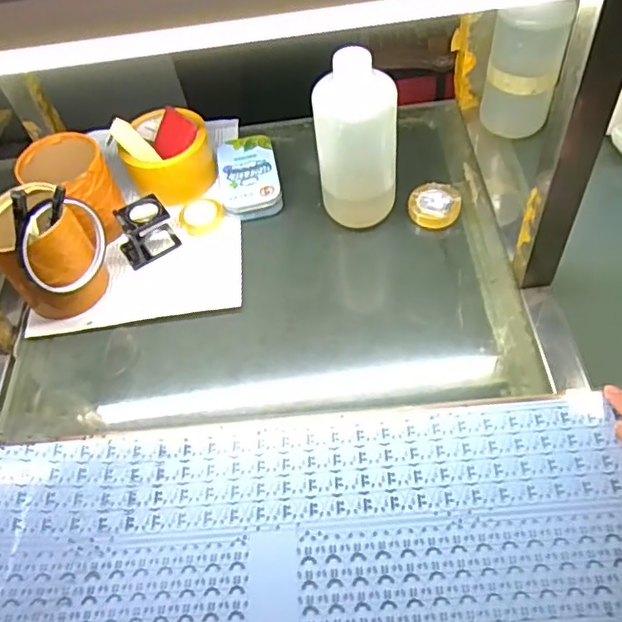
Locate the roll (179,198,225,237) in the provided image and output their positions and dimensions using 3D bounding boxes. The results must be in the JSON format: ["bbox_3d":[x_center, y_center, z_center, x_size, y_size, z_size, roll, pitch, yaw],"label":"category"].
[{"bbox_3d":[-0.116,-0.100,0.631,0.041,0.015,0.045,-2,54,3],"label":"roll"}]

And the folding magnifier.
[{"bbox_3d":[-0.170,-0.081,0.604,0.054,0.051,0.041,-36,59,-20],"label":"folding magnifier"}]

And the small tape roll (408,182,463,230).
[{"bbox_3d":[0.127,-0.108,0.608,0.051,0.018,0.053,-2,54,3],"label":"small tape roll"}]

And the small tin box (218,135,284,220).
[{"bbox_3d":[-0.067,-0.147,0.656,0.061,0.024,0.112,-10,54,-2],"label":"small tin box"}]

